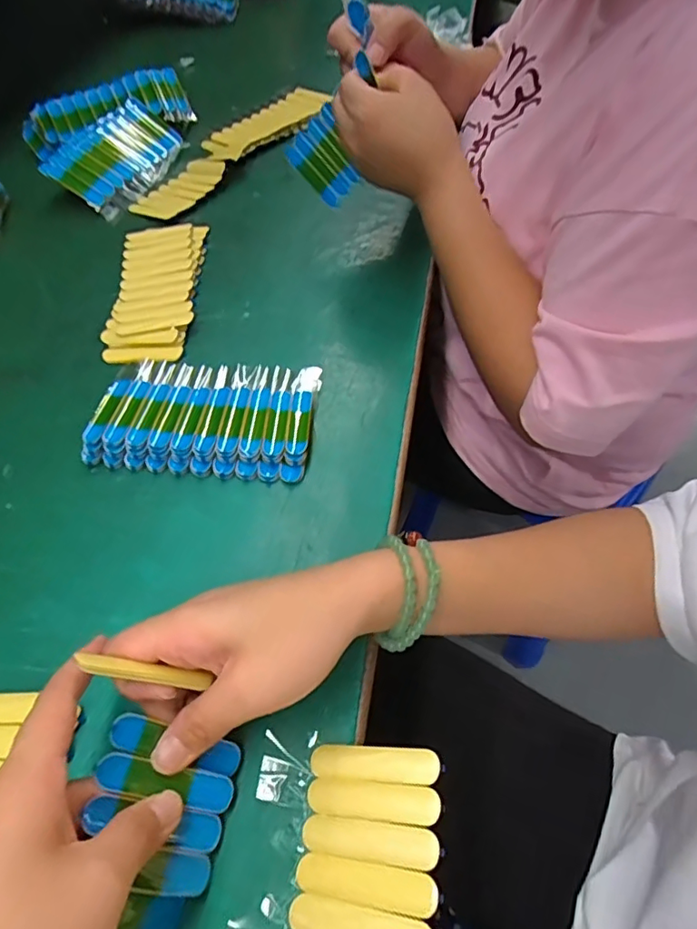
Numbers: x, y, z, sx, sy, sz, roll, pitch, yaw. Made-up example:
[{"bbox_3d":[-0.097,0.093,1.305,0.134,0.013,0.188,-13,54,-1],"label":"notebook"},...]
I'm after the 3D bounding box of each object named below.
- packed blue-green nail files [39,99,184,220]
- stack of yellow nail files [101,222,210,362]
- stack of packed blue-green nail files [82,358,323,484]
[{"bbox_3d":[-0.248,-0.333,0.583,0.094,0.021,0.157,29,62,-9],"label":"packed blue-green nail files"},{"bbox_3d":[-0.168,-0.156,0.473,0.072,0.013,0.172,-5,55,-2],"label":"stack of yellow nail files"},{"bbox_3d":[-0.100,-0.037,0.388,0.149,0.018,0.099,4,55,5],"label":"stack of packed blue-green nail files"}]

